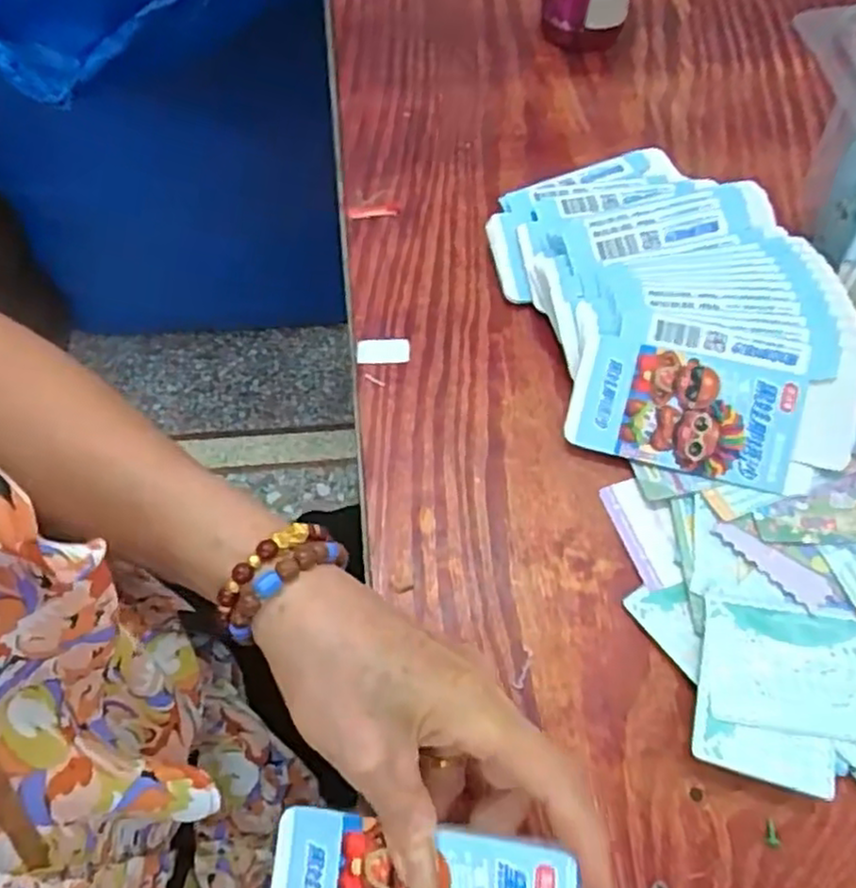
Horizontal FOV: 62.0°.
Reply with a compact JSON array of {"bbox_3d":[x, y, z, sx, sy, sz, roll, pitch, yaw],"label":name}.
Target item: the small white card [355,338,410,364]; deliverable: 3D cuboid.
[{"bbox_3d":[-0.028,-0.059,0.449,0.033,0.004,0.017,1,62,2],"label":"small white card"}]

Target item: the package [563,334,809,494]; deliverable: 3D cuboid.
[{"bbox_3d":[0.141,-0.018,0.395,0.118,0.004,0.065,14,88,11],"label":"package"}]

